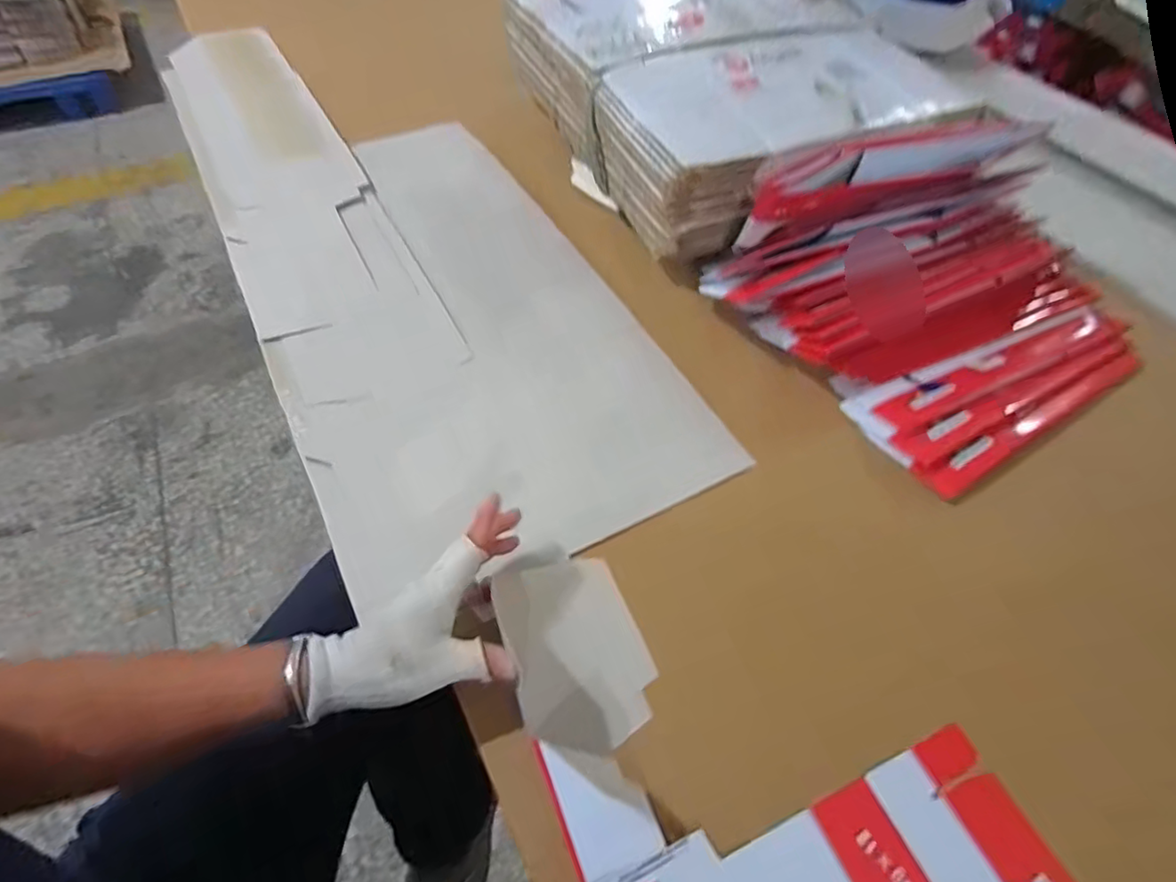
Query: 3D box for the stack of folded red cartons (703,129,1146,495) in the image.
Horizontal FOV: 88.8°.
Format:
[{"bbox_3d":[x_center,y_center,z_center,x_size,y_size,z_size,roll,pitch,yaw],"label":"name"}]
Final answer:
[{"bbox_3d":[0.376,-0.182,0.632,0.379,0.158,0.370,-31,61,-24],"label":"stack of folded red cartons"}]

